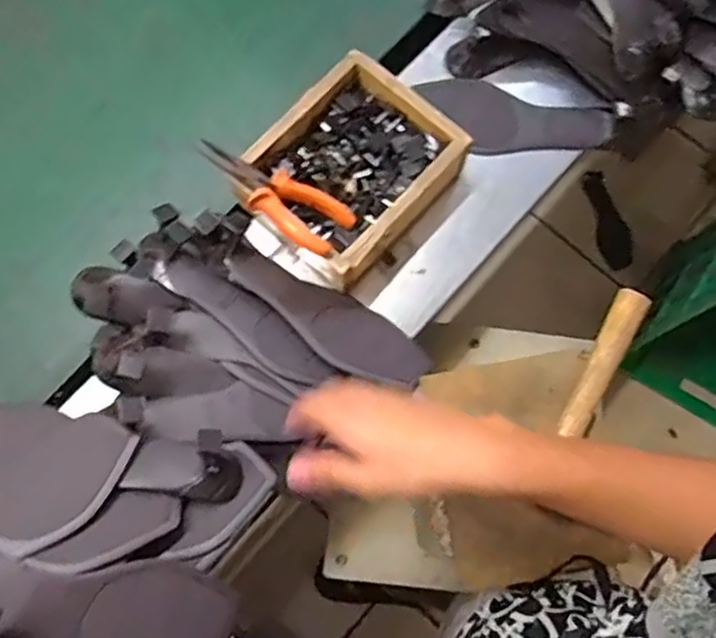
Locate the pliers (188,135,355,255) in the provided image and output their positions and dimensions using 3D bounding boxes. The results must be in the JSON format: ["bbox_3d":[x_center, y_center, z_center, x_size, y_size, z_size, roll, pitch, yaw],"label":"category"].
[{"bbox_3d":[-0.079,-0.114,0.619,0.152,0.035,0.059,31,77,7],"label":"pliers"}]

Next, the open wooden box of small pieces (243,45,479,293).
[{"bbox_3d":[-0.011,-0.140,0.657,0.159,0.078,0.186,42,79,9],"label":"open wooden box of small pieces"}]

